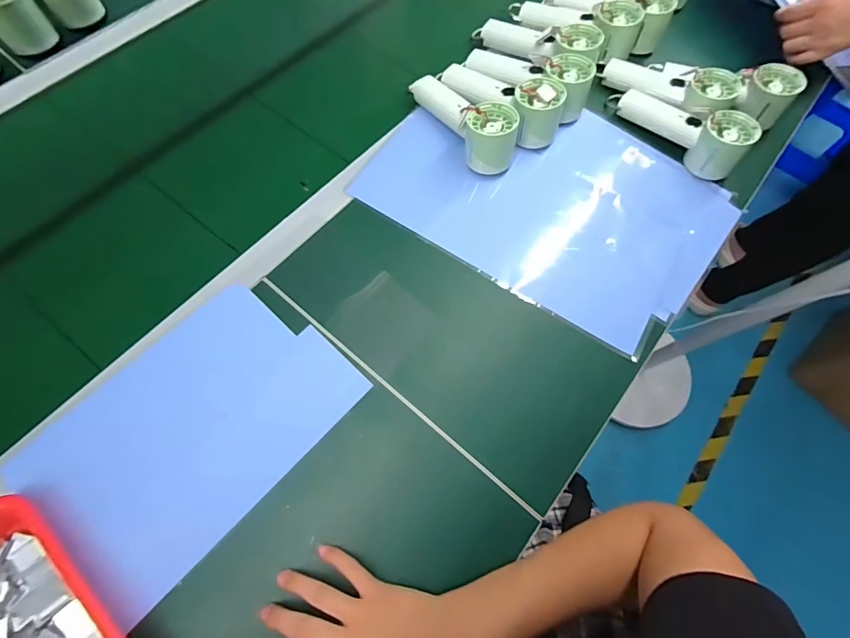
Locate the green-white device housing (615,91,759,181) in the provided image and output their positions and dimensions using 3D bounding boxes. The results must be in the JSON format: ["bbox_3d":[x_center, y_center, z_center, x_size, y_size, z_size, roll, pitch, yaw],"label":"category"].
[{"bbox_3d":[0.358,-0.271,0.558,0.062,0.057,0.177,-42,76,-17],"label":"green-white device housing"}]

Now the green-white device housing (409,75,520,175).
[{"bbox_3d":[0.047,-0.272,0.536,0.063,0.058,0.176,-35,74,-15],"label":"green-white device housing"}]

